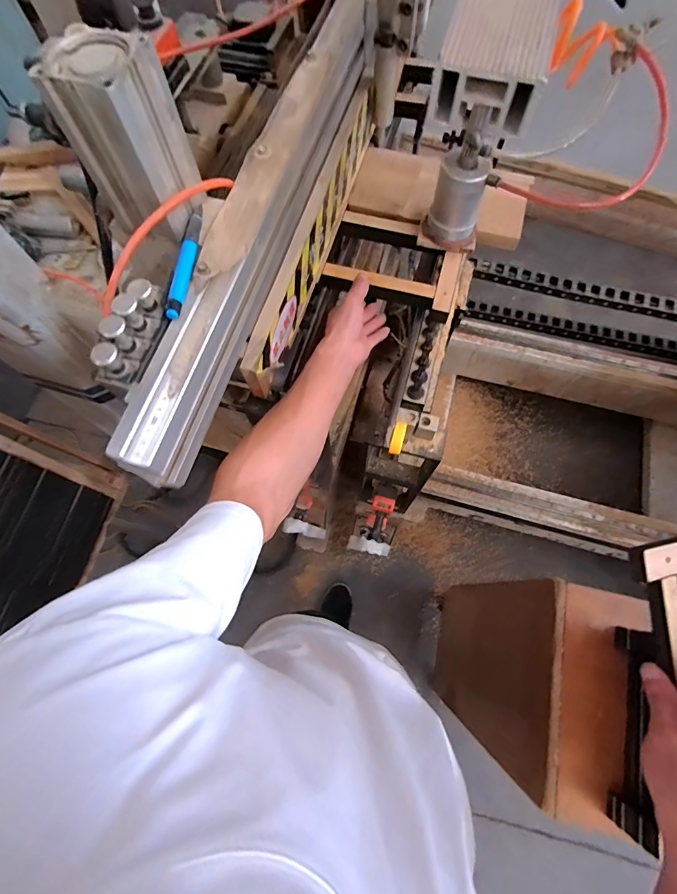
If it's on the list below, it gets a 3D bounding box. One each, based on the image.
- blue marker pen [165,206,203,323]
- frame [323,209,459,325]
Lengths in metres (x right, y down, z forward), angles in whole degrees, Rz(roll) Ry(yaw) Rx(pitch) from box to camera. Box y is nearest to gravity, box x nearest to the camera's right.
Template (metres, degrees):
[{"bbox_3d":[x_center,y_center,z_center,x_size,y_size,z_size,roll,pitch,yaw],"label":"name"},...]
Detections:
[{"bbox_3d":[-0.131,-0.164,0.348,0.012,0.008,0.121,4,70,3],"label":"blue marker pen"},{"bbox_3d":[0.092,-0.303,0.662,0.213,0.048,0.180,16,61,6],"label":"frame"}]

